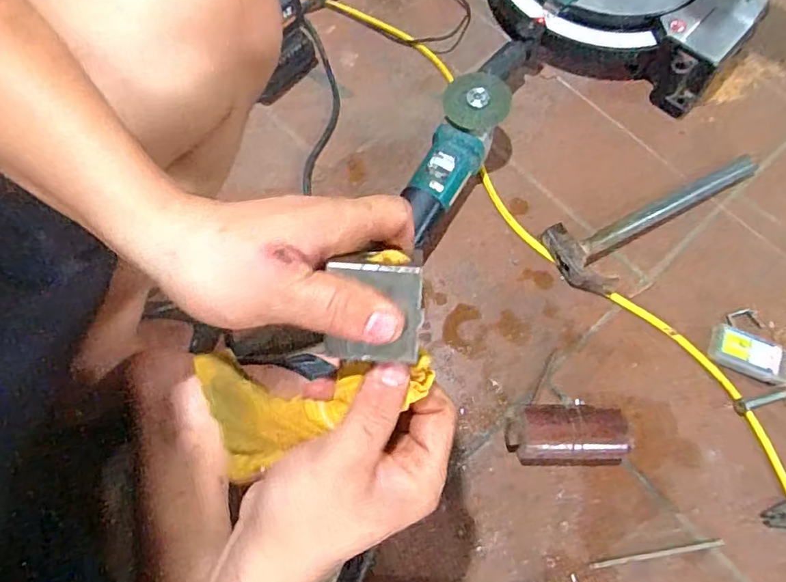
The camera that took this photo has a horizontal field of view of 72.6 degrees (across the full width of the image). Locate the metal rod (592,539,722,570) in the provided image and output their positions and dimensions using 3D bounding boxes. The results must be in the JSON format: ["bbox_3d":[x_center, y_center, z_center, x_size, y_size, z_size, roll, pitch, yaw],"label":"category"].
[{"bbox_3d":[0.285,0.285,0.578,0.147,0.004,0.007,-9,67,-3],"label":"metal rod"}]

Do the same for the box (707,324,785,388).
[{"bbox_3d":[0.433,0.080,0.648,0.094,0.025,0.047,21,69,9],"label":"box"}]

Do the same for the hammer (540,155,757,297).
[{"bbox_3d":[0.368,-0.090,0.713,0.333,0.036,0.108,-20,68,-8],"label":"hammer"}]

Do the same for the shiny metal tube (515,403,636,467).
[{"bbox_3d":[0.195,0.159,0.595,0.128,0.058,0.062,0,67,0],"label":"shiny metal tube"}]

